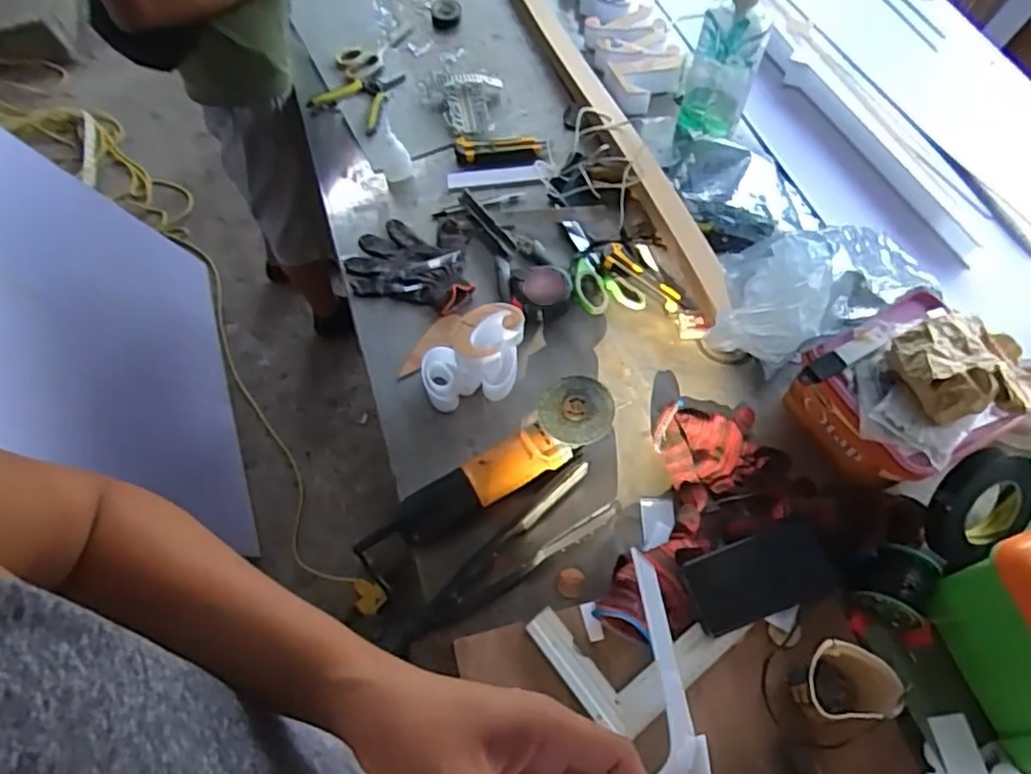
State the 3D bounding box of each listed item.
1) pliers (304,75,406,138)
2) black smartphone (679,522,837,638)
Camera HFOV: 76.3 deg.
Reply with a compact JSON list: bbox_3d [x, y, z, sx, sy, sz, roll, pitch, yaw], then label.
[{"bbox_3d":[-0.281,-0.486,1.106,0.148,0.037,0.137,10,64,7],"label":"pliers"},{"bbox_3d":[0.267,0.208,0.717,0.157,0.004,0.081,-17,71,-6],"label":"black smartphone"}]

